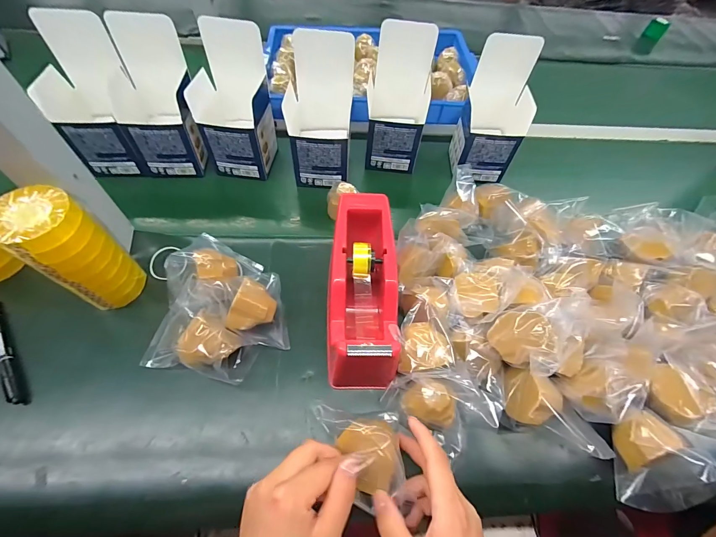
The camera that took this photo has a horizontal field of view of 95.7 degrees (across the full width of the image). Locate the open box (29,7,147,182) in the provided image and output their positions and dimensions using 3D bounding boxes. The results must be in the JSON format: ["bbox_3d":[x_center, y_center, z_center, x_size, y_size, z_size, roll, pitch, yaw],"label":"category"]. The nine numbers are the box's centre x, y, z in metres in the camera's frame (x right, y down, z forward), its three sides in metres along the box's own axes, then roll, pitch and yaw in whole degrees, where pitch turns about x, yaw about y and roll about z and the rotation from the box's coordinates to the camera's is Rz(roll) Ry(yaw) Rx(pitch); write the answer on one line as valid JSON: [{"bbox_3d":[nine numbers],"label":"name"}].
[{"bbox_3d":[-0.358,-0.226,0.441,0.091,0.174,0.095,1,59,-4],"label":"open box"}]

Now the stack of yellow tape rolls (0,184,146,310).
[{"bbox_3d":[-0.287,-0.015,0.334,0.055,0.138,0.064,35,63,16],"label":"stack of yellow tape rolls"}]

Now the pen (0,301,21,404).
[{"bbox_3d":[-0.377,0.086,0.344,0.012,0.016,0.136,-31,66,-21],"label":"pen"}]

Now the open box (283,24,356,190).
[{"bbox_3d":[-0.054,-0.217,0.461,0.093,0.172,0.096,1,59,-4],"label":"open box"}]

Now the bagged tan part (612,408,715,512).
[{"bbox_3d":[0.280,0.176,0.299,0.048,0.081,0.081,7,59,-1],"label":"bagged tan part"}]

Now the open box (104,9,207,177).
[{"bbox_3d":[-0.274,-0.232,0.450,0.088,0.176,0.098,-4,59,-7],"label":"open box"}]

